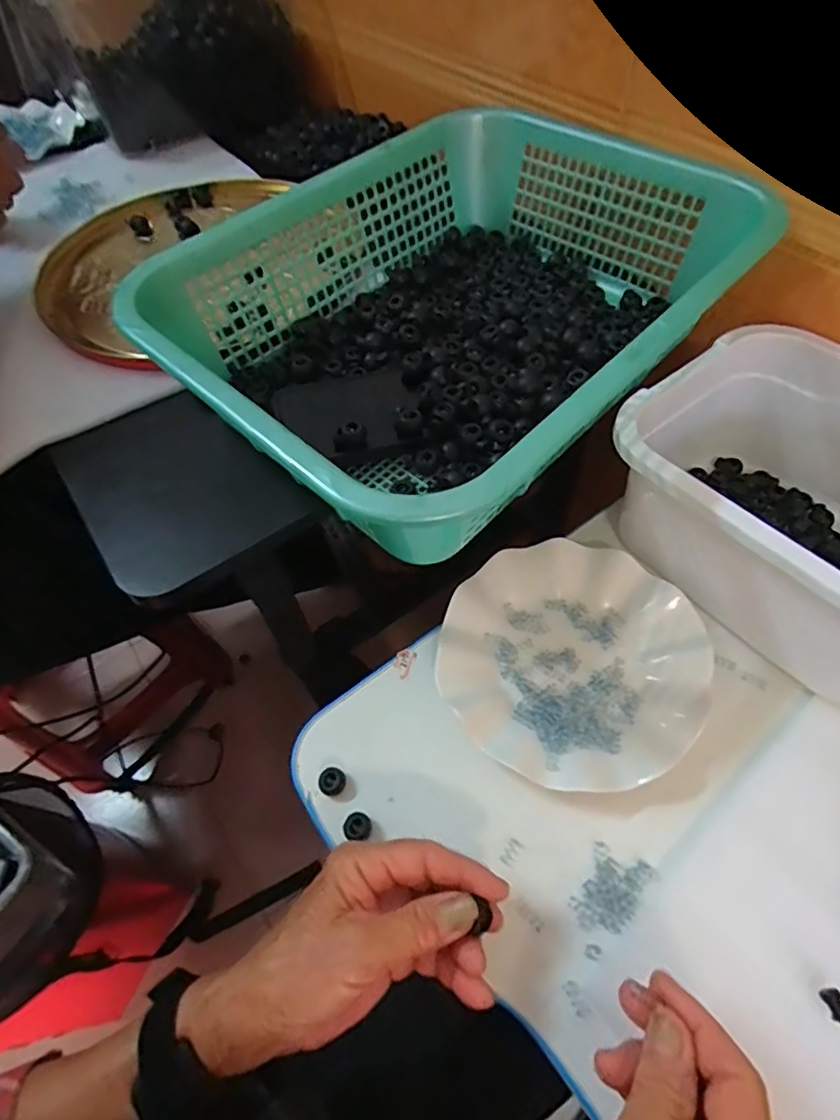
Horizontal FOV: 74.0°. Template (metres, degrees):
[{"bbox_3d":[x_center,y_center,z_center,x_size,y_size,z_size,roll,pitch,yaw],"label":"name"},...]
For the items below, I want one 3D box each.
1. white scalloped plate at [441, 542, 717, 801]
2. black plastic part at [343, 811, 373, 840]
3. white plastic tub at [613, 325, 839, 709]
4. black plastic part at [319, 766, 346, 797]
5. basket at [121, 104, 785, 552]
[{"bbox_3d":[0.107,0.070,0.403,0.175,0.019,0.177,-2,57,3],"label":"white scalloped plate"},{"bbox_3d":[-0.040,0.170,0.356,0.017,0.010,0.015,-10,57,-2],"label":"black plastic part"},{"bbox_3d":[0.266,-0.033,0.387,0.187,0.121,0.240,-34,61,-16],"label":"white plastic tub"},{"bbox_3d":[-0.058,0.145,0.367,0.016,0.012,0.018,-18,58,-7],"label":"black plastic part"},{"bbox_3d":[0.033,-0.180,0.399,0.292,0.092,0.378,38,67,25],"label":"basket"}]

